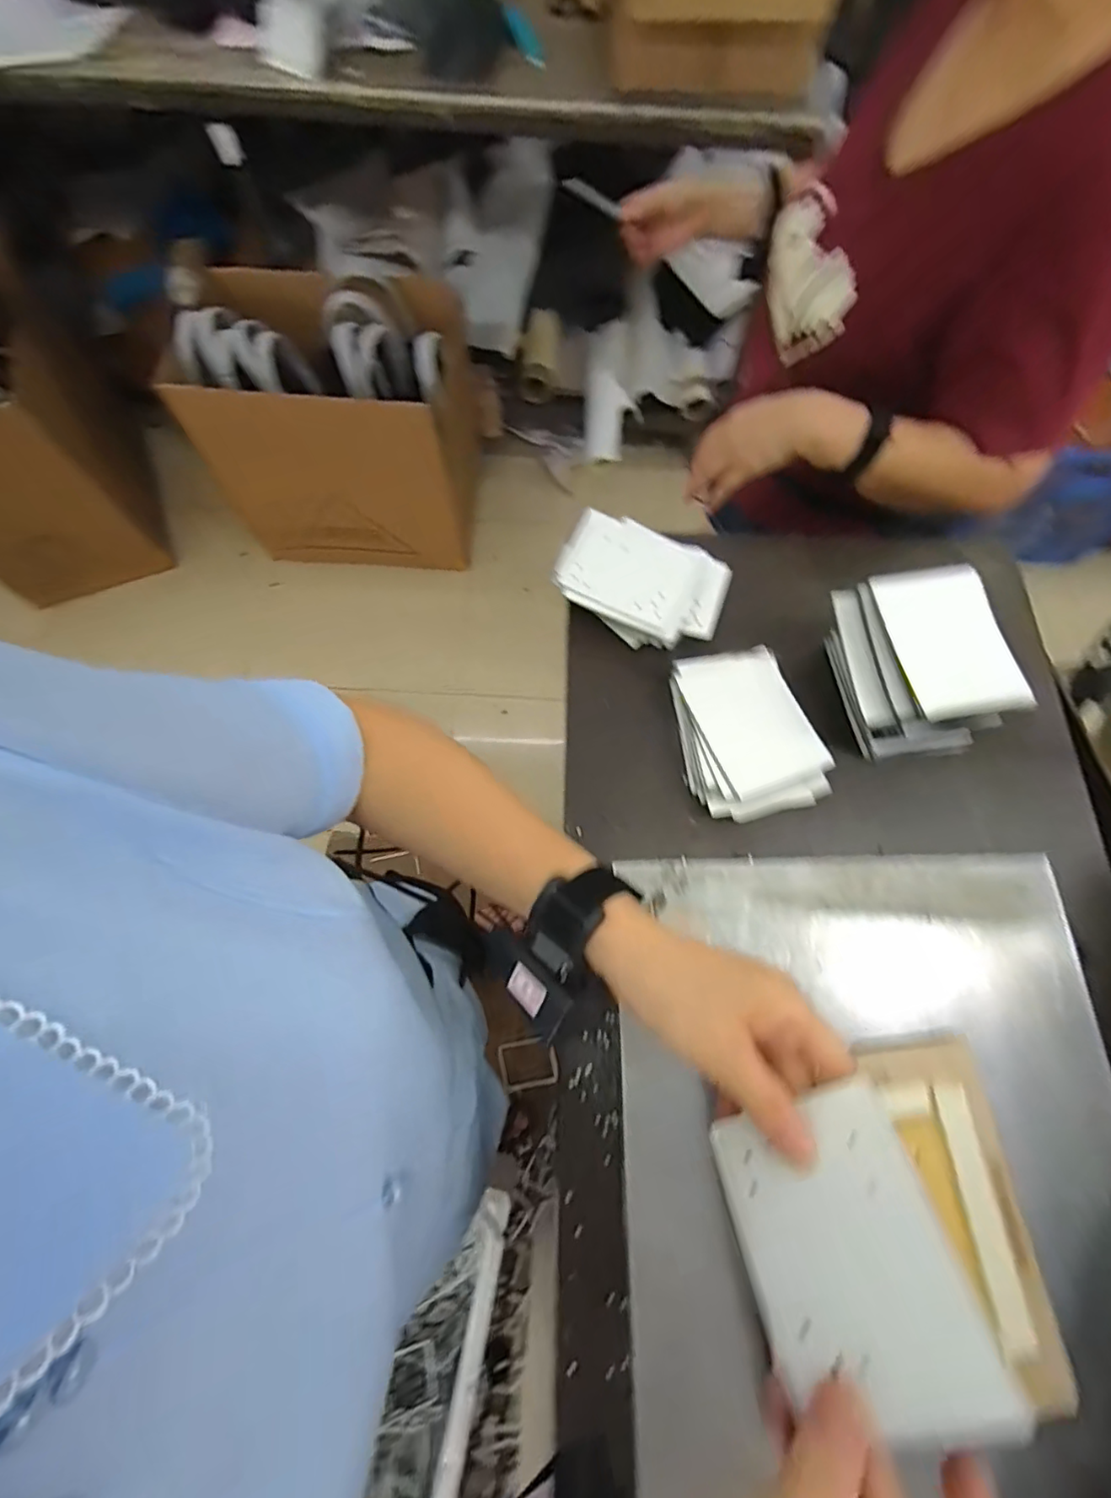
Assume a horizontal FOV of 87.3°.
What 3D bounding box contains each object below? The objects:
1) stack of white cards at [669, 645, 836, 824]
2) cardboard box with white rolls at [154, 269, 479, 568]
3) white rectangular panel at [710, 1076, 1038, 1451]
[{"bbox_3d":[0.151,-0.012,0.471,0.098,0.029,0.135,-13,70,-5],"label":"stack of white cards"},{"bbox_3d":[-0.519,-0.797,1.459,0.591,0.516,0.410,1,70,0],"label":"cardboard box with white rolls"},{"bbox_3d":[0.121,0.212,0.247,0.082,0.008,0.108,-29,43,16],"label":"white rectangular panel"}]

